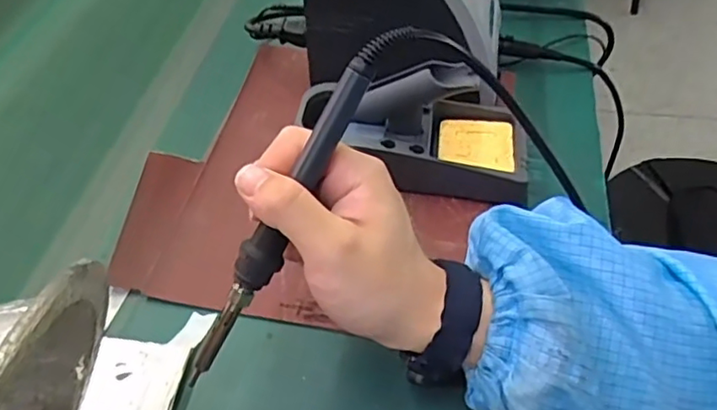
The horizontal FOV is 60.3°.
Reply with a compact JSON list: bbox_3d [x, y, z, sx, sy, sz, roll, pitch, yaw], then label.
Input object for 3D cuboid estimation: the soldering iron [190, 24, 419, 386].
[{"bbox_3d":[-0.034,0.001,0.295,0.017,0.017,0.198,36,103,30],"label":"soldering iron"}]

